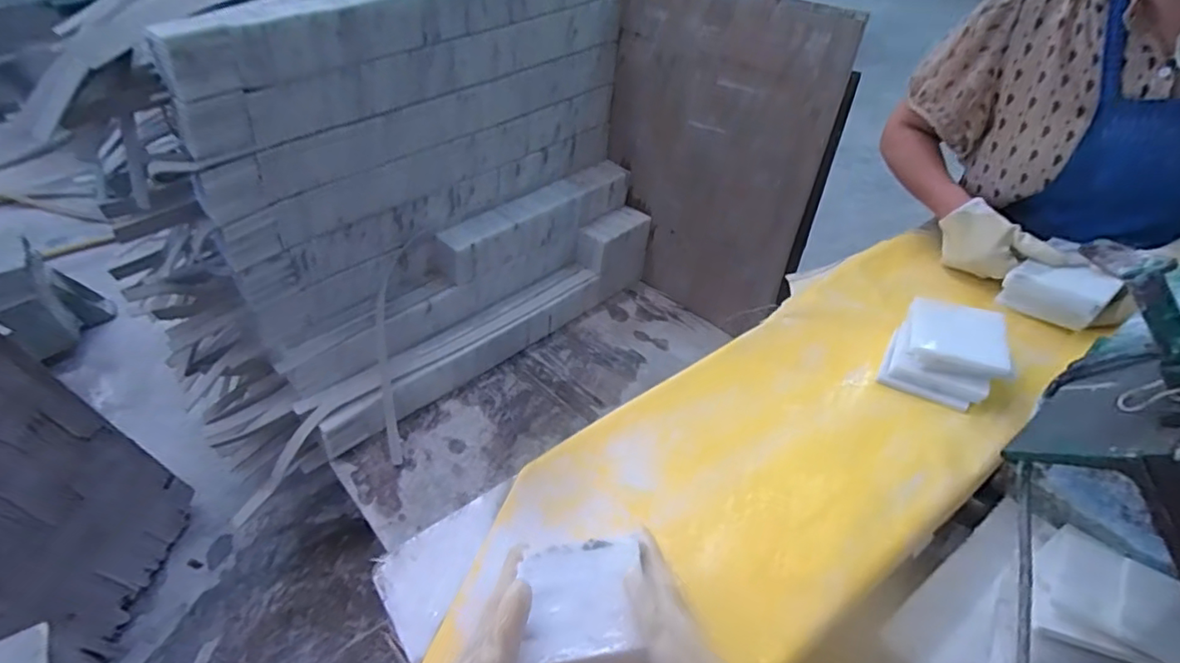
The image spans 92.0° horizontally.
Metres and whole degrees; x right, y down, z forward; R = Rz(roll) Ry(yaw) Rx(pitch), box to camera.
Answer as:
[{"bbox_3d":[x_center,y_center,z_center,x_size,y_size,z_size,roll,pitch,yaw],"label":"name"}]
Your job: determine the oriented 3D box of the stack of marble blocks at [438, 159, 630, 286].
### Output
[{"bbox_3d":[-0.142,-0.299,1.542,0.572,0.126,0.126,-30,50,-25],"label":"stack of marble blocks"}]

